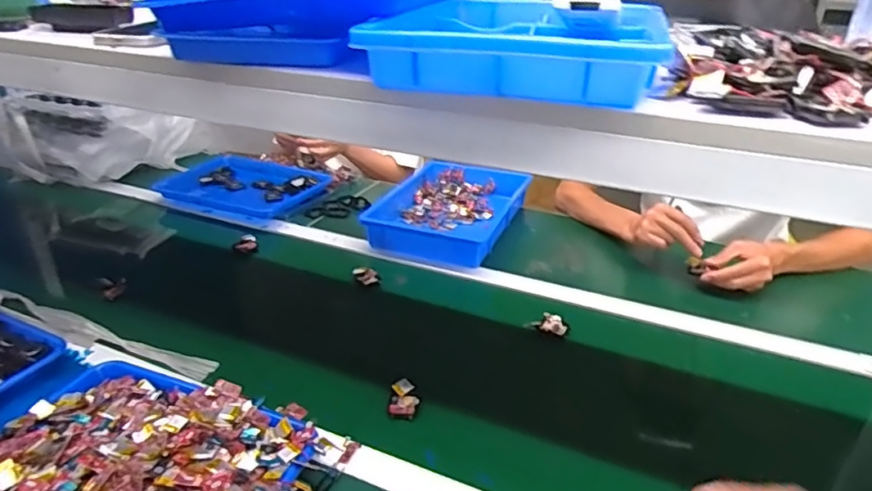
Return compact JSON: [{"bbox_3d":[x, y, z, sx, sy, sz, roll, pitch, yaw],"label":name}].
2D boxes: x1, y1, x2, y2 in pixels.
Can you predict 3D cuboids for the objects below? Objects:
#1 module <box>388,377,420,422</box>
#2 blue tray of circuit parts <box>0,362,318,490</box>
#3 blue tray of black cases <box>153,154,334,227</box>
[{"bbox_3d":[-0.039,0.194,0.724,0.036,0.018,0.055,2,29,4],"label":"module"},{"bbox_3d":[-0.317,0.230,0.592,0.320,0.068,0.255,11,30,19],"label":"blue tray of circuit parts"},{"bbox_3d":[-0.418,-0.128,1.241,0.329,0.036,0.224,12,31,21],"label":"blue tray of black cases"}]

